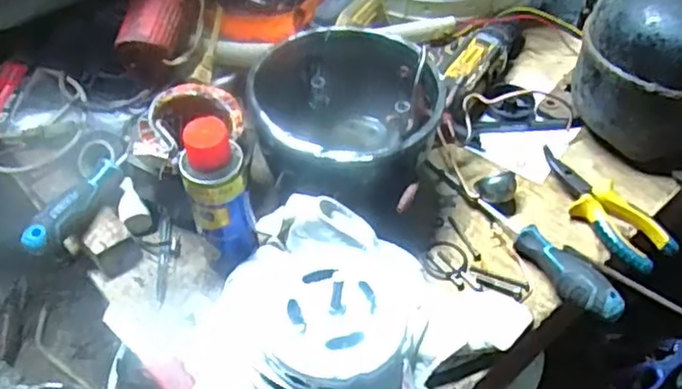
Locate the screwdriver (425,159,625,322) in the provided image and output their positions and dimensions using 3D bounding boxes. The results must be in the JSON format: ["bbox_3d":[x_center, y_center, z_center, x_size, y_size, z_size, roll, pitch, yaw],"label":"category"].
[{"bbox_3d":[0.168,0.033,0.622,0.033,0.036,0.234,-26,54,-21],"label":"screwdriver"}]

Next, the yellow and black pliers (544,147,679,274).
[{"bbox_3d":[0.260,0.010,0.646,0.060,0.024,0.154,-23,53,-19],"label":"yellow and black pliers"}]

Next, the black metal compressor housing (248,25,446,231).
[{"bbox_3d":[0.004,-0.064,0.645,0.171,0.118,0.172,0,49,0],"label":"black metal compressor housing"}]

